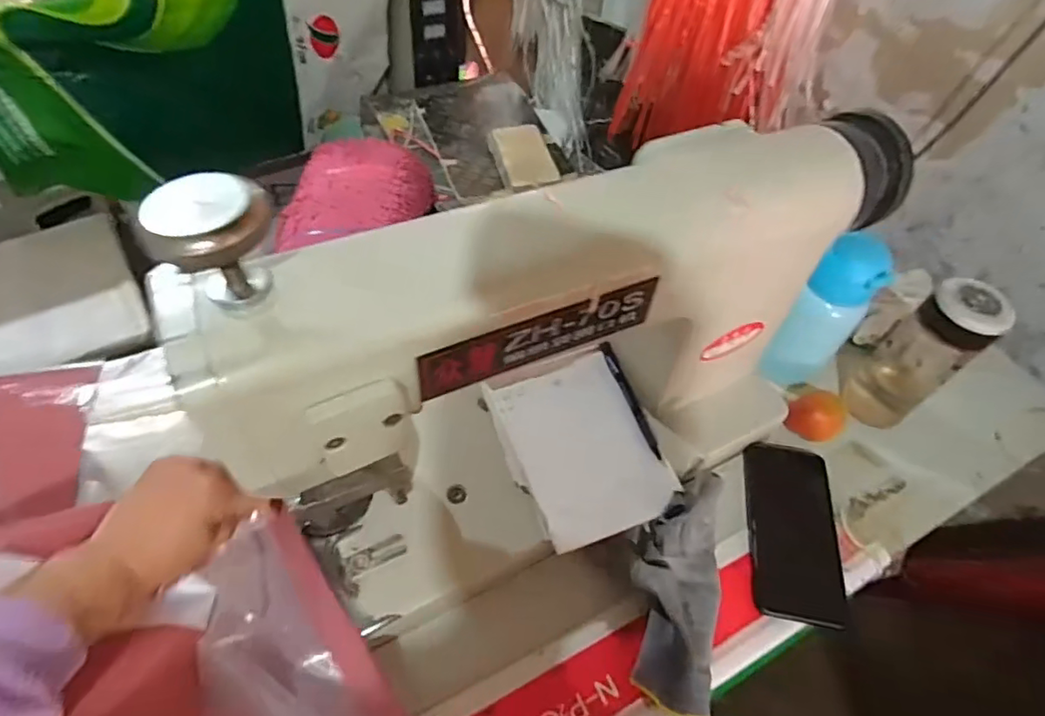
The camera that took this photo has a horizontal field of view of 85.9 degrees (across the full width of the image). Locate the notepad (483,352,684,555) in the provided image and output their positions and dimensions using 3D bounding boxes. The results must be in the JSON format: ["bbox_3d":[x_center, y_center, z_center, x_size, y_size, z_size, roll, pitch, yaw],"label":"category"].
[{"bbox_3d":[0.055,0.081,0.517,0.130,0.017,0.165,-19,58,-19],"label":"notepad"}]

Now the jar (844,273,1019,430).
[{"bbox_3d":[0.401,0.002,0.573,0.069,0.172,0.070,-34,64,-26],"label":"jar"}]

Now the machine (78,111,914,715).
[{"bbox_3d":[0.065,0.016,0.451,0.515,0.297,0.212,-25,60,-22],"label":"machine"}]

